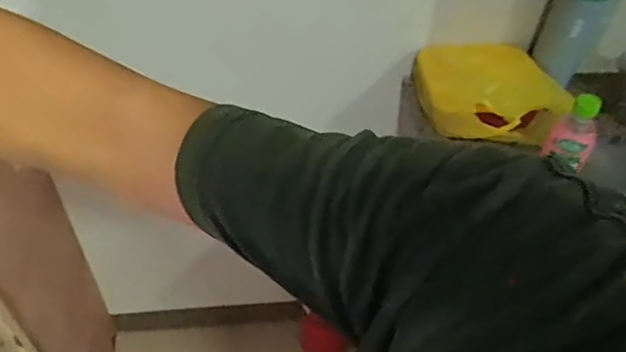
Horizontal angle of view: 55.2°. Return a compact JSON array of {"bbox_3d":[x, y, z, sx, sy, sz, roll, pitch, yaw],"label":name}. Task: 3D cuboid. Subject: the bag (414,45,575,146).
[{"bbox_3d":[0.279,-0.129,0.940,0.190,0.078,0.209,-5,49,-9],"label":"bag"}]

